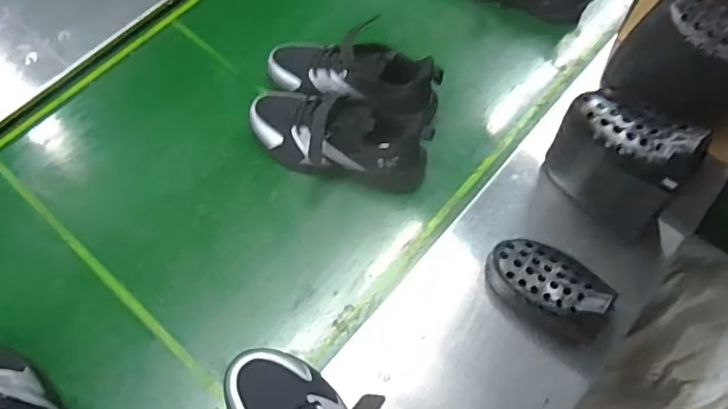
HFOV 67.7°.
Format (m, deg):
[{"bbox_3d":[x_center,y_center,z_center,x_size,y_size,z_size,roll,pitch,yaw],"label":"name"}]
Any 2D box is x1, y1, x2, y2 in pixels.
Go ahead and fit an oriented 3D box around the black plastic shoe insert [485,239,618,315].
[{"bbox_3d":[0.201,0.090,0.610,0.132,0.092,0.082,30,67,14],"label":"black plastic shoe insert"}]

